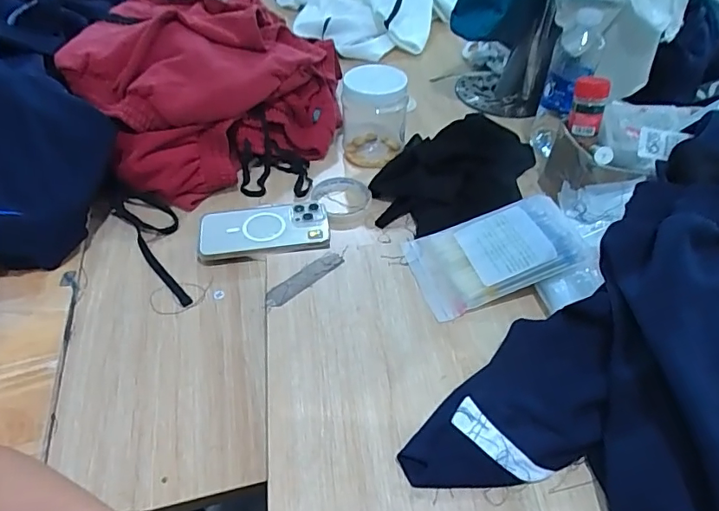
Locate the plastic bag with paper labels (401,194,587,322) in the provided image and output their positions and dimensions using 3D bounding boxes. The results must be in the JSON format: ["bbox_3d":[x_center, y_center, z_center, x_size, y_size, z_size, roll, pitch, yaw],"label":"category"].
[{"bbox_3d":[0.146,-0.004,0.545,0.176,0.022,0.112,-24,48,3],"label":"plastic bag with paper labels"}]

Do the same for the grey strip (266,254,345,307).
[{"bbox_3d":[-0.060,0.025,0.544,0.099,0.004,0.024,-34,52,-28],"label":"grey strip"}]

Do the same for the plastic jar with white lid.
[{"bbox_3d":[0.022,-0.215,0.751,0.095,0.122,0.101,-1,44,2],"label":"plastic jar with white lid"}]

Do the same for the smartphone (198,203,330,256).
[{"bbox_3d":[-0.121,-0.037,0.633,0.160,0.009,0.079,-6,49,-5],"label":"smartphone"}]

